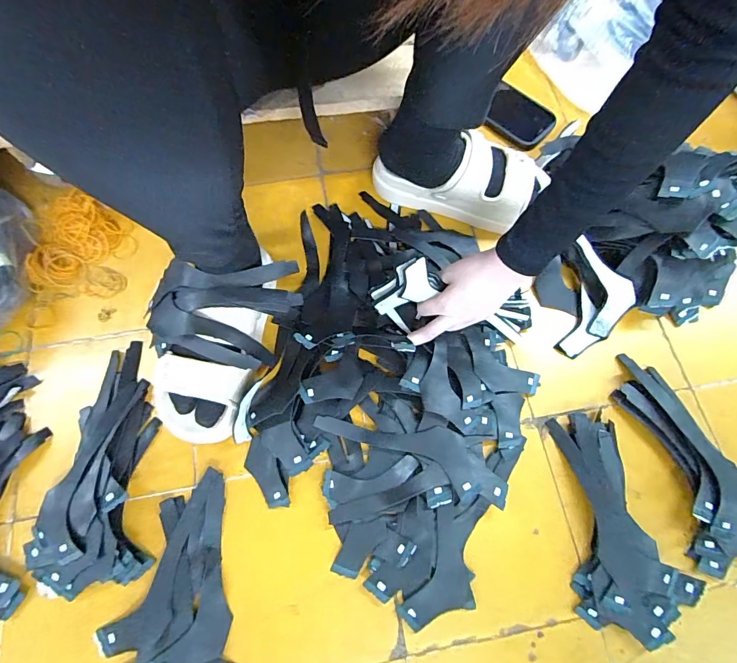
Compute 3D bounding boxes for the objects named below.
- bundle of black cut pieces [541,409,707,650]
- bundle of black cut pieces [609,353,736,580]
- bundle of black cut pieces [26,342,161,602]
[{"bbox_3d":[0.269,0.201,0.433,0.115,0.030,0.217,-6,71,-2],"label":"bundle of black cut pieces"},{"bbox_3d":[0.371,0.135,0.455,0.108,0.037,0.242,-15,72,-5],"label":"bundle of black cut pieces"},{"bbox_3d":[-0.292,0.144,0.451,0.114,0.024,0.261,4,71,1],"label":"bundle of black cut pieces"}]

